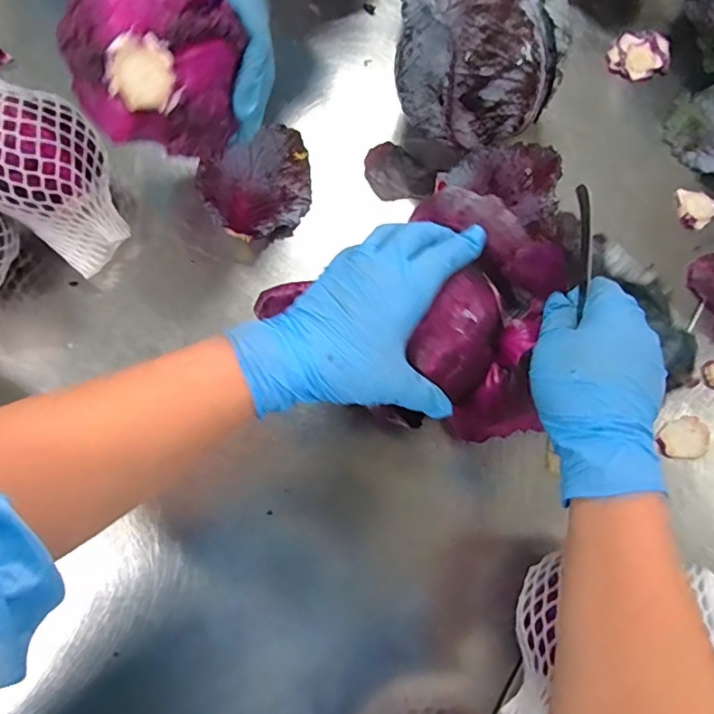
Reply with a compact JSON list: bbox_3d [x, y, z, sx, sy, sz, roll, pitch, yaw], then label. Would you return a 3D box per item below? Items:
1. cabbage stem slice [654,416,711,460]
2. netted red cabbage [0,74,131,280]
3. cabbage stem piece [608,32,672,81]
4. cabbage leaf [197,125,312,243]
[{"bbox_3d":[0.292,0.072,0.461,0.045,0.004,0.035,-8,78,-3],"label":"cabbage stem slice"},{"bbox_3d":[-0.271,-0.162,0.451,0.149,0.104,0.106,34,79,6],"label":"netted red cabbage"},{"bbox_3d":[0.300,-0.319,0.553,0.060,0.011,0.056,0,77,-1],"label":"cabbage stem piece"},{"bbox_3d":[-0.087,-0.157,0.487,0.105,0.041,0.079,-34,80,-8],"label":"cabbage leaf"}]

